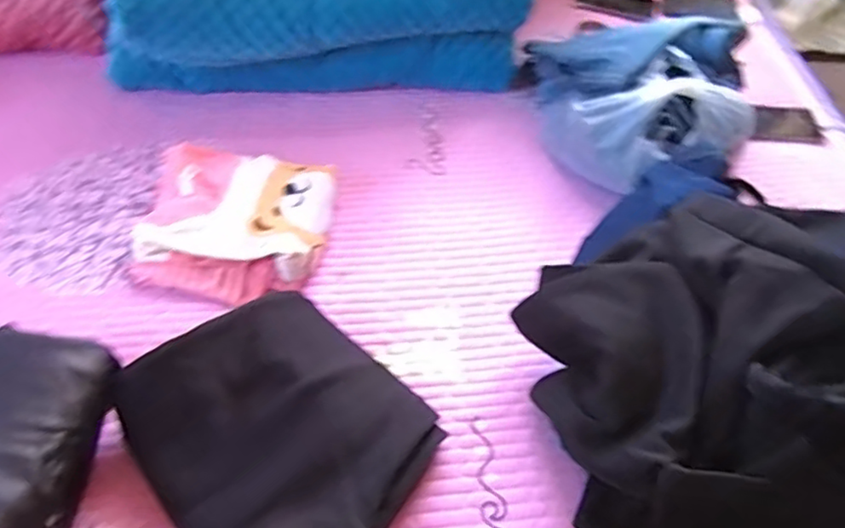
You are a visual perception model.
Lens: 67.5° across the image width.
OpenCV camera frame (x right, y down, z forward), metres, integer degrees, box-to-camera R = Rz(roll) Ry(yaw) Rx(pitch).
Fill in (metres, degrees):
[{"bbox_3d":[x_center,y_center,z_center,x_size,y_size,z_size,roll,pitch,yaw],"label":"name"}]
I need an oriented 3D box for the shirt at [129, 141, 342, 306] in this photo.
[{"bbox_3d":[-0.247,-0.064,0.827,0.243,0.072,0.222,2,49,-2],"label":"shirt"}]

